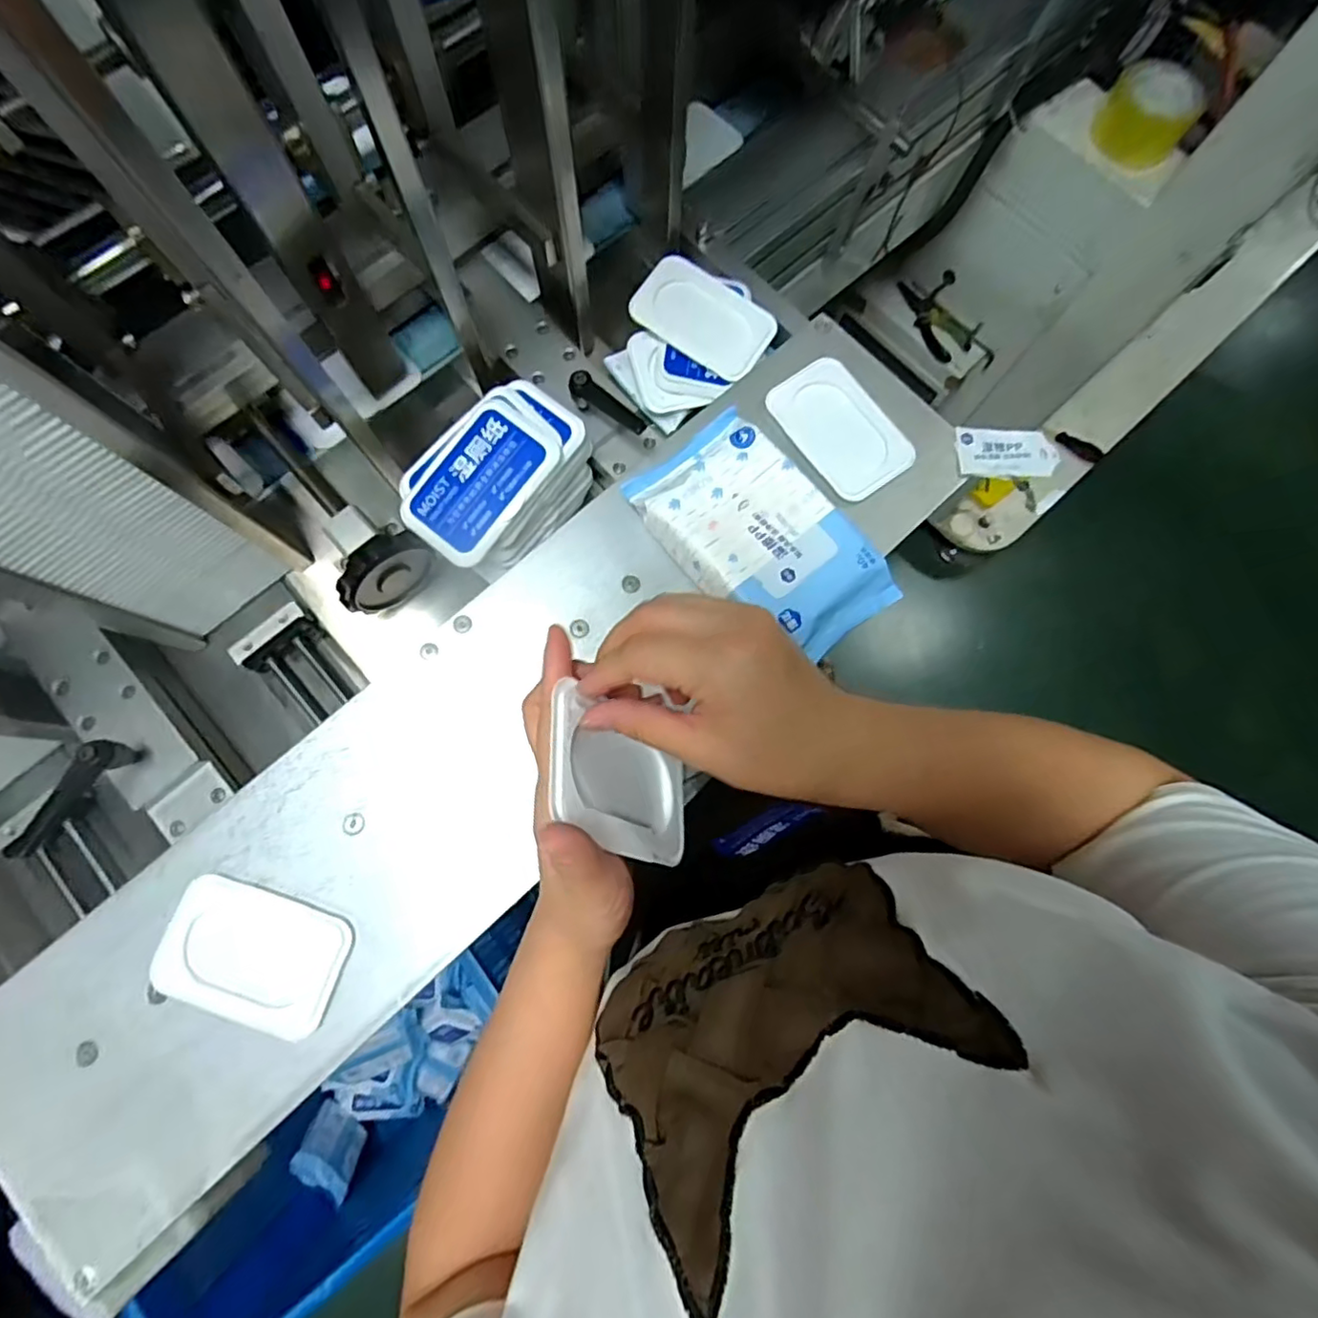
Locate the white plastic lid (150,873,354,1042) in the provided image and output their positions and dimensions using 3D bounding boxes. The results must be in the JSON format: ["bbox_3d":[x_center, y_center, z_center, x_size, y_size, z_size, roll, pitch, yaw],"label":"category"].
[{"bbox_3d":[-0.257,0.188,0.390,0.111,0.008,0.073,18,77,3],"label":"white plastic lid"}]

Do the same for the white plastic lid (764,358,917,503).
[{"bbox_3d":[0.141,-0.179,0.479,0.073,0.009,0.111,-34,82,-9],"label":"white plastic lid"}]

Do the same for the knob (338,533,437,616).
[{"bbox_3d":[-0.200,-0.066,0.450,0.070,0.059,0.026,-38,80,-9],"label":"knob"}]

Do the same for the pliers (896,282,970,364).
[{"bbox_3d":[0.443,-0.556,1.005,0.056,0.022,0.159,-32,80,-8],"label":"pliers"}]

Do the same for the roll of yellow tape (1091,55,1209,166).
[{"bbox_3d":[0.575,-0.644,0.723,0.103,0.052,0.107,35,79,7],"label":"roll of yellow tape"}]

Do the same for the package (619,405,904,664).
[{"bbox_3d":[0.069,-0.084,0.446,0.106,0.045,0.184,-39,81,-9],"label":"package"}]

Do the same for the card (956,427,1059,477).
[{"bbox_3d":[0.273,-0.162,0.483,0.075,0.006,0.043,1,75,2],"label":"card"}]

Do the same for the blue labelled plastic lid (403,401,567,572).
[{"bbox_3d":[-0.125,-0.124,0.435,0.071,0.011,0.113,41,89,7],"label":"blue labelled plastic lid"}]

